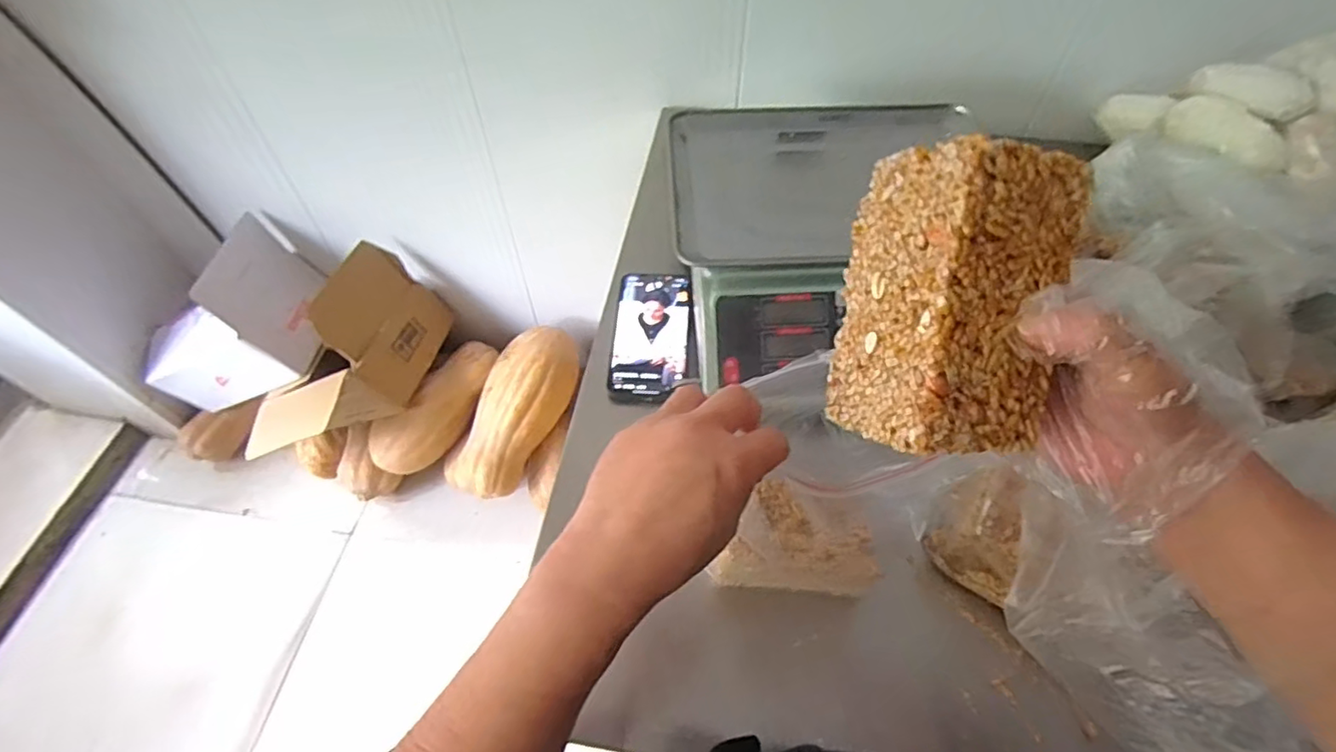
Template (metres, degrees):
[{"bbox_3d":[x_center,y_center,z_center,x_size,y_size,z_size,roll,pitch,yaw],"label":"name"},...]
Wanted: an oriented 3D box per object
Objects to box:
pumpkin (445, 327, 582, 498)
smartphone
[{"bbox_3d":[-0.316,0.065,1.235,0.163,0.128,0.361,26,79,16],"label":"pumpkin"},{"bbox_3d":[-0.014,-0.046,0.638,0.082,0.007,0.164,1,57,1],"label":"smartphone"}]

